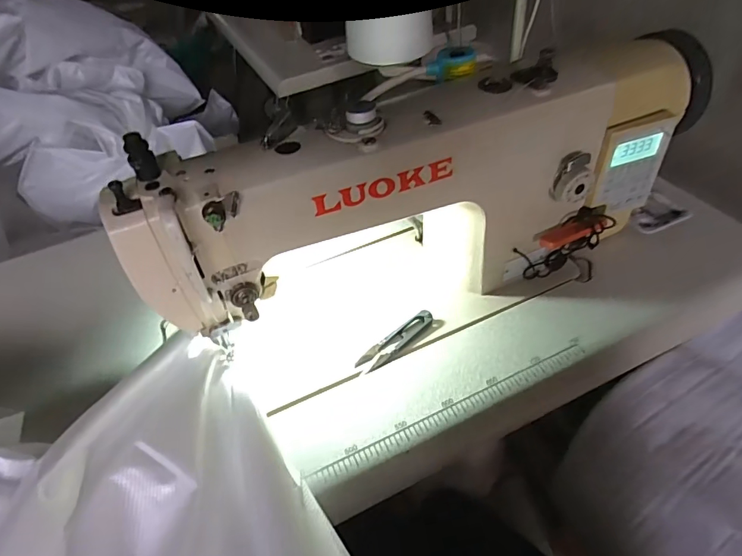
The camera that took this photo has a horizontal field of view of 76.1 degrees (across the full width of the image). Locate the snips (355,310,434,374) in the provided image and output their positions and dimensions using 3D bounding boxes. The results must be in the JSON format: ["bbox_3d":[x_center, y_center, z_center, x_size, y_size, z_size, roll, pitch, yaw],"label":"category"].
[{"bbox_3d":[0.026,0.065,0.507,0.097,0.011,0.025,-36,52,-26],"label":"snips"}]

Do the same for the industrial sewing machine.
[{"bbox_3d":[0.074,-0.080,0.475,0.572,0.216,0.122,-21,47,-14],"label":"industrial sewing machine"}]

